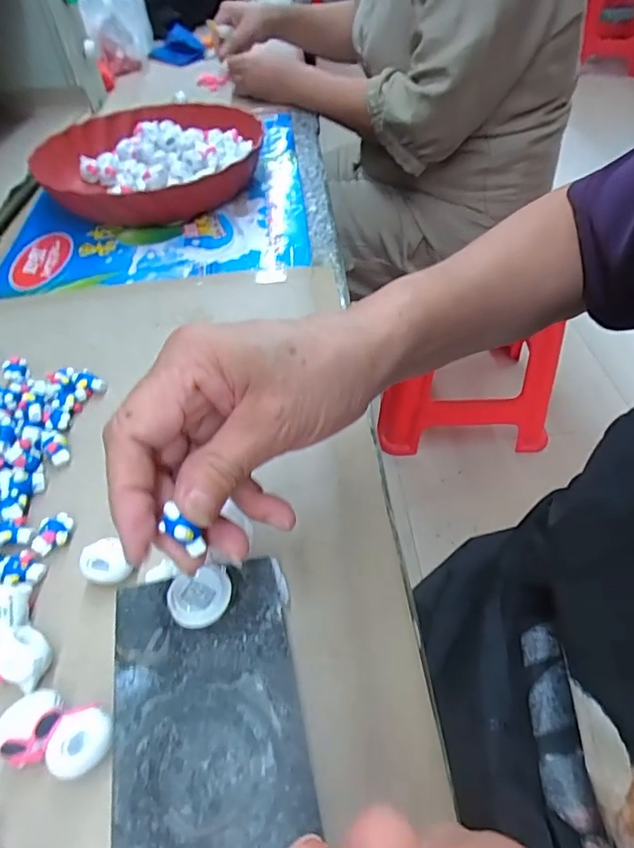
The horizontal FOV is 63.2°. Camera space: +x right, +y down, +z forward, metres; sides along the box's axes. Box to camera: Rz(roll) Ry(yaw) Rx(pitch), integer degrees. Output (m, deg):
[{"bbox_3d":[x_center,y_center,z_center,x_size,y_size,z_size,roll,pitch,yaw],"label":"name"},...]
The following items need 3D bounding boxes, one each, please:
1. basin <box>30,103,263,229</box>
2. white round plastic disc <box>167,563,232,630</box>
[{"bbox_3d":[-0.183,-0.284,0.567,0.234,0.048,0.235,-4,48,-2],"label":"basin"},{"bbox_3d":[-0.053,0.079,0.236,0.028,0.007,0.025,-15,49,-12],"label":"white round plastic disc"}]

